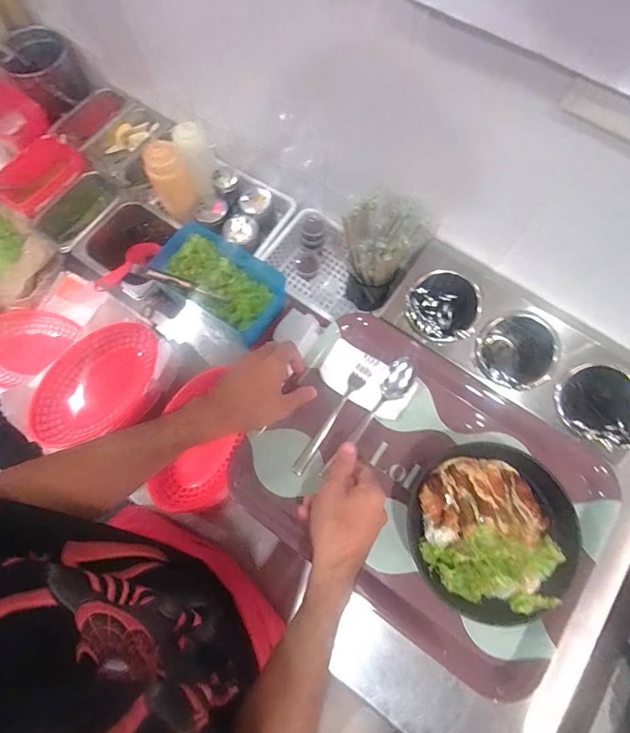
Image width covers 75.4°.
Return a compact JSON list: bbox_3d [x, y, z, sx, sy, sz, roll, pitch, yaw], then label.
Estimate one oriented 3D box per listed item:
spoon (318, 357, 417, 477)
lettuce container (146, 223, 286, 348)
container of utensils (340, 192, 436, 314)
[{"bbox_3d":[0.073,0.066,0.547,0.035,0.017,0.188,39,90,11],"label":"spoon"},{"bbox_3d":[-0.159,-0.150,0.711,0.218,0.063,0.139,30,75,9],"label":"lettuce container"},{"bbox_3d":[0.101,-0.169,0.667,0.106,0.206,0.120,28,74,8],"label":"container of utensils"}]

